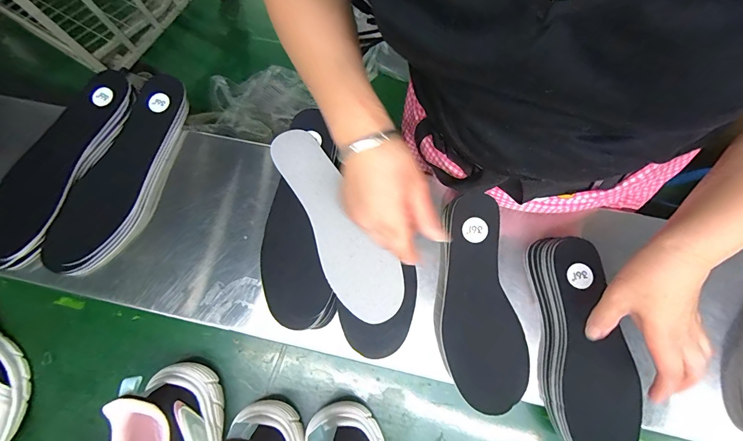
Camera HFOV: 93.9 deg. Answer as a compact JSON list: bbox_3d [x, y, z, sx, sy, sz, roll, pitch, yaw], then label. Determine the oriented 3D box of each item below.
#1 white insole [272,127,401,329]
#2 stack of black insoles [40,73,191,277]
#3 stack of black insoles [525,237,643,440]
[{"bbox_3d":[-0.042,0.000,0.387,0.068,0.006,0.235,-29,79,-7],"label":"white insole"},{"bbox_3d":[-0.317,-0.063,0.447,0.088,0.028,0.270,21,76,7],"label":"stack of black insoles"},{"bbox_3d":[0.225,0.129,0.370,0.081,0.034,0.219,-4,73,-1],"label":"stack of black insoles"}]

